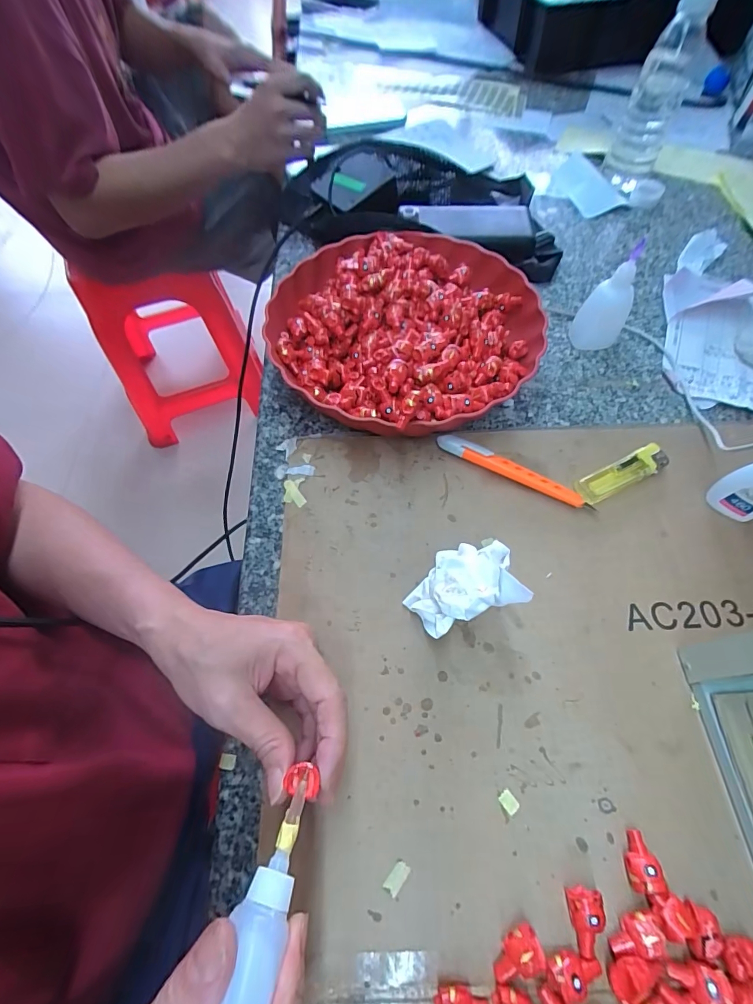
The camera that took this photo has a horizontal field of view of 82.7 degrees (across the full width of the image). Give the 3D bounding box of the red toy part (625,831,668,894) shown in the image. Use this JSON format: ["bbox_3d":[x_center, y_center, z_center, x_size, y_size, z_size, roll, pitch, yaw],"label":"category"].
[{"bbox_3d":[0.142,0.192,0.229,0.016,0.013,0.025,7,60,9],"label":"red toy part"}]

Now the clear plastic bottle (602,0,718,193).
[{"bbox_3d":[0.324,-0.471,0.499,0.057,0.179,0.050,19,63,15],"label":"clear plastic bottle"}]

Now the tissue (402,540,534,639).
[{"bbox_3d":[0.054,0.052,0.276,0.066,0.068,0.053,-9,62,-4],"label":"tissue"}]

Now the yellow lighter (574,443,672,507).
[{"bbox_3d":[0.196,-0.022,0.343,0.082,0.009,0.022,-25,61,-10],"label":"yellow lighter"}]

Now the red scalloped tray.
[{"bbox_3d":[0.028,-0.159,0.395,0.235,0.063,0.228,-41,65,-18],"label":"red scalloped tray"}]

